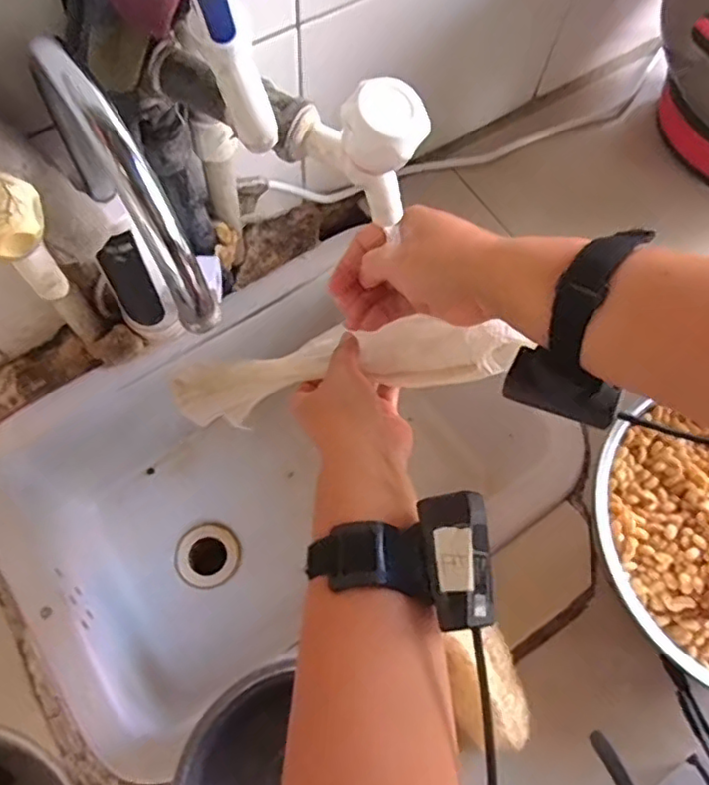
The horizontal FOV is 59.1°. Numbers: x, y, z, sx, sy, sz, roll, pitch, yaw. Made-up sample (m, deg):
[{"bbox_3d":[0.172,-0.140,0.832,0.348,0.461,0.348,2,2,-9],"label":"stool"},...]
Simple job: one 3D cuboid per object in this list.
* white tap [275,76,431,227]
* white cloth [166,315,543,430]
[{"bbox_3d":[0.001,-0.133,0.334,0.074,0.071,0.033,31,70,9],"label":"white tap"},{"bbox_3d":[-0.014,-0.025,0.475,0.263,0.043,0.069,-10,67,20],"label":"white cloth"}]

